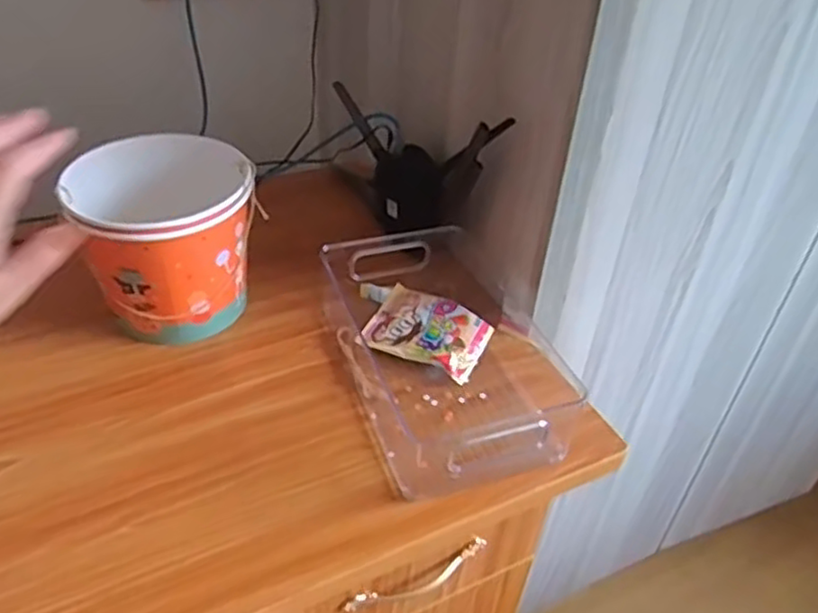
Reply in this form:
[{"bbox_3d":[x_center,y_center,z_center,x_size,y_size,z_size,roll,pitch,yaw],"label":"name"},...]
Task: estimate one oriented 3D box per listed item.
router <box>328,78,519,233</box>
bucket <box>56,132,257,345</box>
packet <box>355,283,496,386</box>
[{"bbox_3d":[-0.013,-0.172,0.772,0.048,0.168,0.311,-18,45,-25],"label":"router"},{"bbox_3d":[-0.232,-0.062,0.668,0.152,0.148,0.156,3,39,-2],"label":"bucket"},{"bbox_3d":[0.018,0.025,0.670,0.114,0.028,0.079,20,42,18],"label":"packet"}]

